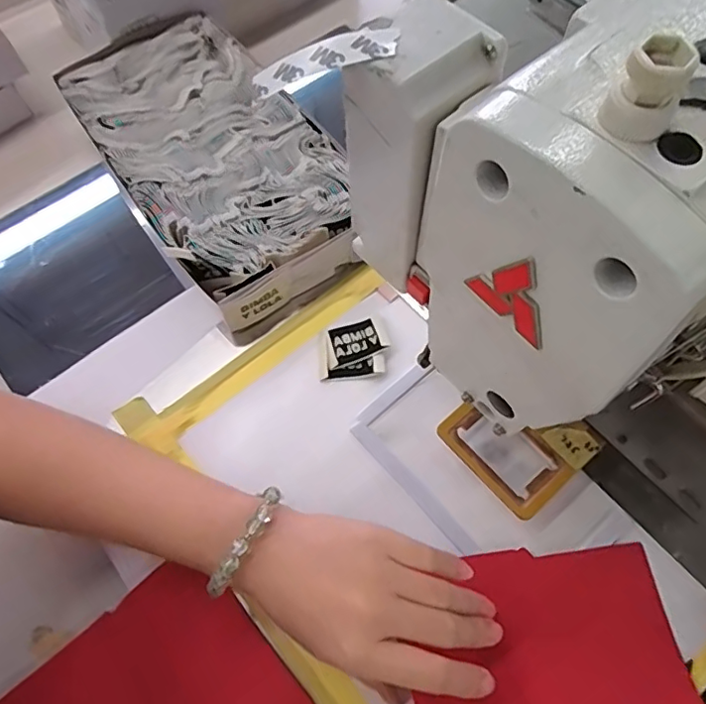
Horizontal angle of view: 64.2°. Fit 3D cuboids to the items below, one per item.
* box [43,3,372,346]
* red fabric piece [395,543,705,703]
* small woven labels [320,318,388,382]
[{"bbox_3d":[-0.118,-0.170,0.490,0.161,0.041,0.320,-33,69,-14],"label":"box"},{"bbox_3d":[0.114,0.183,0.311,0.156,0.016,0.142,-5,47,-7],"label":"red fabric piece"},{"bbox_3d":[0.000,-0.003,0.422,0.051,0.010,0.046,-6,65,-3],"label":"small woven labels"}]

